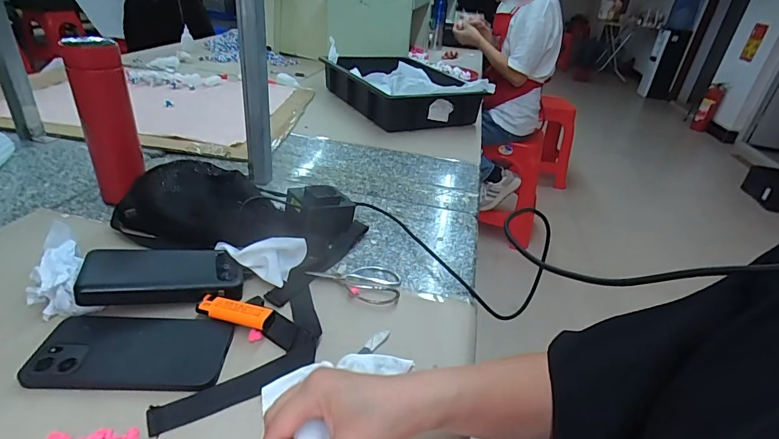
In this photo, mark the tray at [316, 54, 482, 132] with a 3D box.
[{"bbox_3d":[0.028,-0.378,1.228,0.343,0.108,0.448,-9,35,-24],"label":"tray"}]

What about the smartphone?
[{"bbox_3d":[-0.235,0.122,0.394,0.159,0.012,0.077,3,32,-5],"label":"smartphone"}]

